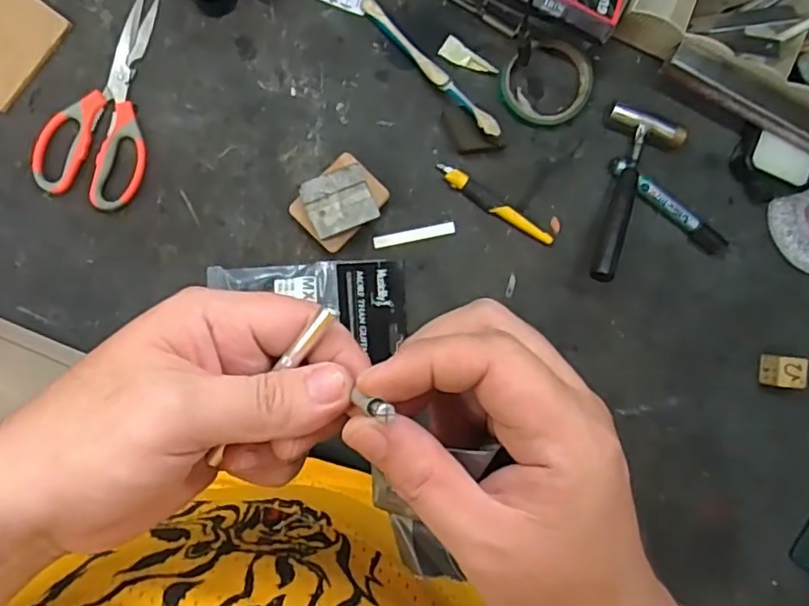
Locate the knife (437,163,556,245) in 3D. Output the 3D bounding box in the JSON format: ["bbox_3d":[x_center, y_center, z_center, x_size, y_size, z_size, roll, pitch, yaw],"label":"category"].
[{"bbox_3d":[0.089,-0.096,0.605,0.131,0.017,0.018,32,89,-5],"label":"knife"}]

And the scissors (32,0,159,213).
[{"bbox_3d":[-0.270,-0.188,0.573,0.093,0.009,0.196,19,90,-6],"label":"scissors"}]

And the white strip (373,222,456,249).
[{"bbox_3d":[0.010,-0.066,0.604,0.080,0.004,0.012,-12,93,-5],"label":"white strip"}]

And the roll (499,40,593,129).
[{"bbox_3d":[0.139,-0.216,0.608,0.090,0.011,0.080,7,91,-5],"label":"roll"}]

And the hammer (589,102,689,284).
[{"bbox_3d":[0.212,-0.108,0.593,0.068,0.028,0.186,23,75,-6],"label":"hammer"}]

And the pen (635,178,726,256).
[{"bbox_3d":[0.275,-0.086,0.619,0.113,0.014,0.021,37,88,-5],"label":"pen"}]

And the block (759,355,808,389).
[{"bbox_3d":[0.381,0.069,0.624,0.031,0.033,0.030,3,92,-5],"label":"block"}]

